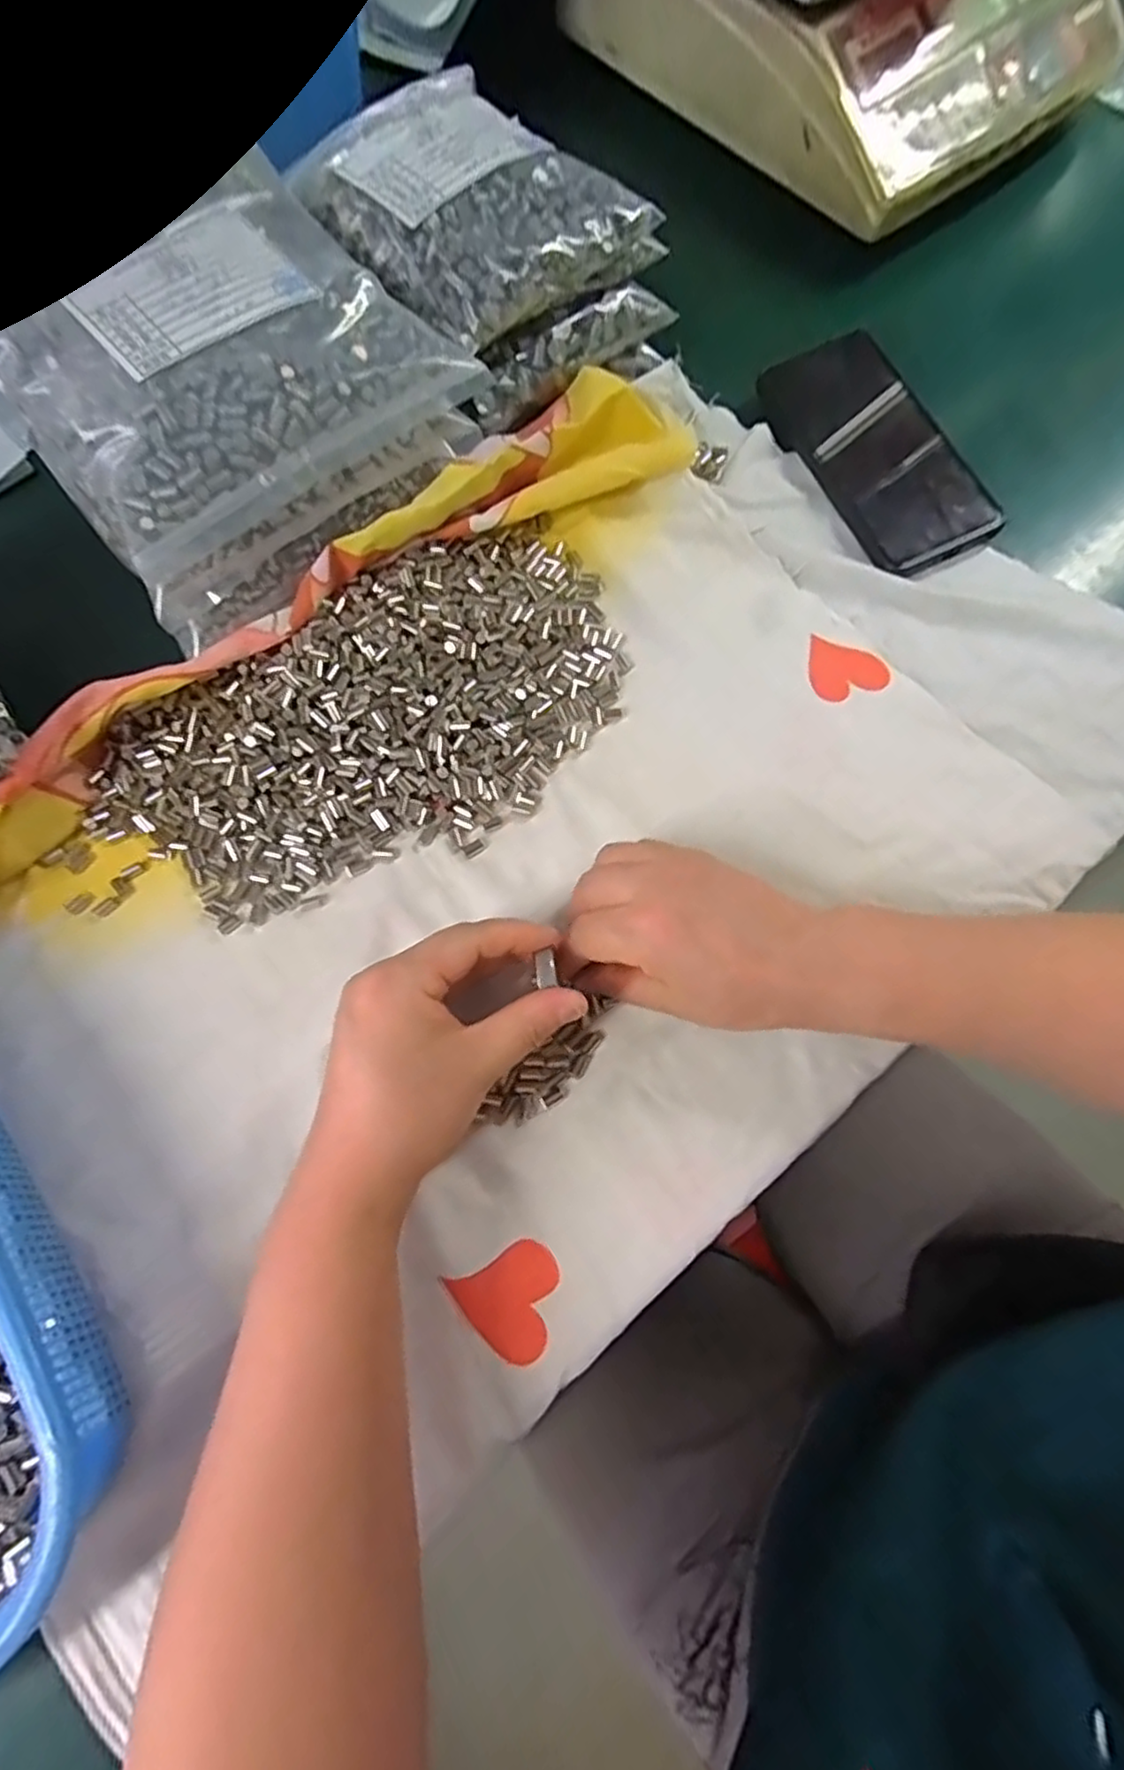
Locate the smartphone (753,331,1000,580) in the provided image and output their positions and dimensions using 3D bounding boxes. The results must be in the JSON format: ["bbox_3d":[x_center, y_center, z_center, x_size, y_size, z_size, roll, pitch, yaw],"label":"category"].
[{"bbox_3d":[0.189,-0.258,0.420,0.078,0.012,0.158,-28,79,-1],"label":"smartphone"}]

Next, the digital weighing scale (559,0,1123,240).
[{"bbox_3d":[0.206,-0.626,0.499,0.304,0.117,0.304,-40,76,-11],"label":"digital weighing scale"}]

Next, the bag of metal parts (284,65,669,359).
[{"bbox_3d":[-0.052,-0.370,0.384,0.140,0.041,0.161,-41,77,-11],"label":"bag of metal parts"}]

